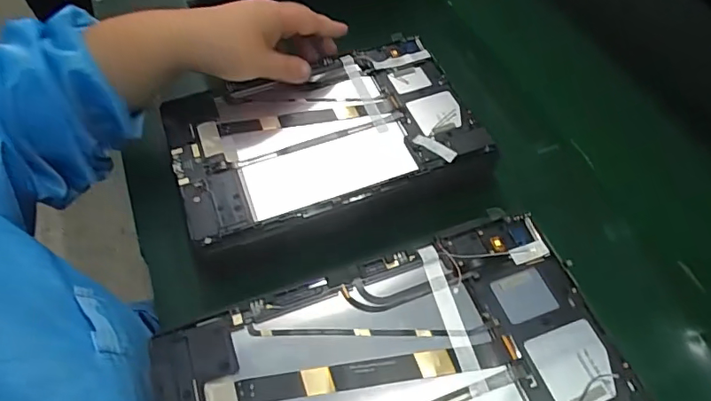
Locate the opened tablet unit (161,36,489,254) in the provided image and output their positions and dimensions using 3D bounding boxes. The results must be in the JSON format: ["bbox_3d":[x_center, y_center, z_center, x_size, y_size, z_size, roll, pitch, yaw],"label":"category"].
[{"bbox_3d":[-0.023,-0.053,0.400,0.230,0.024,0.147,-16,56,-11],"label":"opened tablet unit"}]

